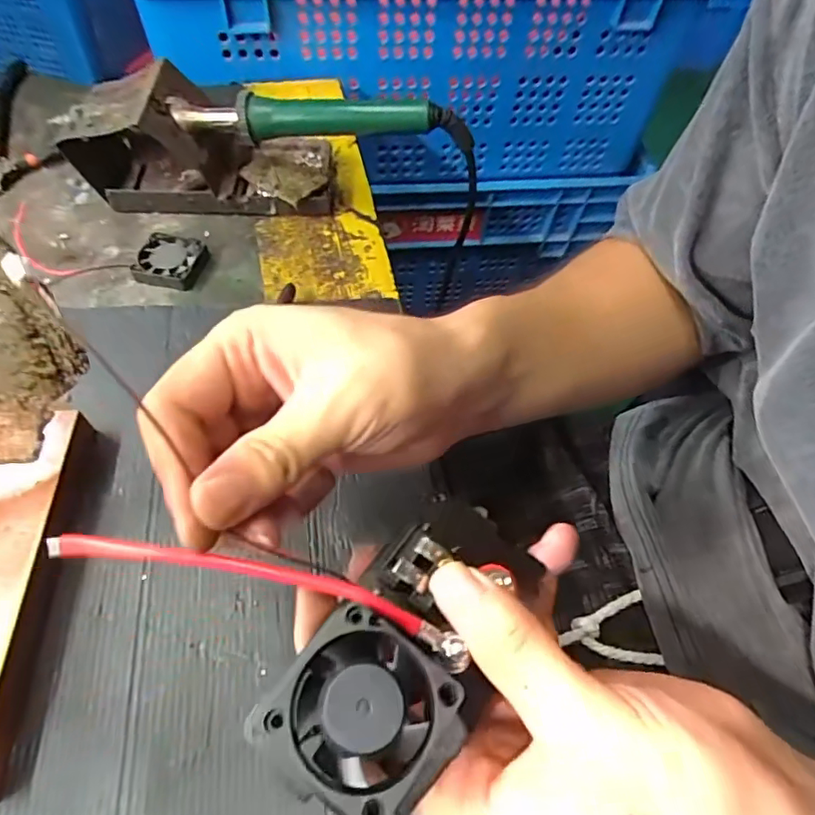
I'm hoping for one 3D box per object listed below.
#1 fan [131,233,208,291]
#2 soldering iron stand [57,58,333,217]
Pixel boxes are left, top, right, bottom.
[{"bbox_3d":[-0.165,-0.101,0.380,0.043,0.010,0.041,7,56,2],"label":"fan"},{"bbox_3d":[-0.145,-0.193,0.402,0.176,0.083,0.079,0,56,-3],"label":"soldering iron stand"}]

